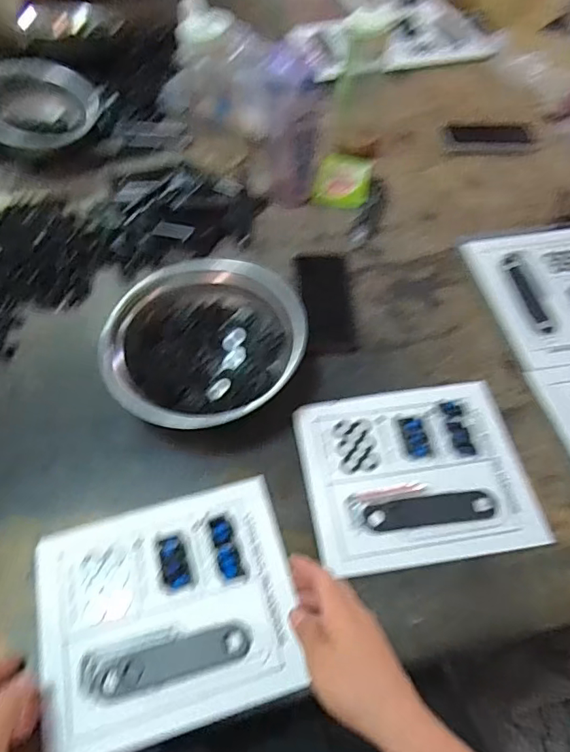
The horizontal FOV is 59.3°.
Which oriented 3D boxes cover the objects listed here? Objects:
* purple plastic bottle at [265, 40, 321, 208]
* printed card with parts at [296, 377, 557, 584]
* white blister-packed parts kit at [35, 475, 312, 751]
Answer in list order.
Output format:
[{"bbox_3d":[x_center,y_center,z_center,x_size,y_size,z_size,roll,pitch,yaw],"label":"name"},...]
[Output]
[{"bbox_3d":[0.011,-0.344,0.706,0.073,0.196,0.066,3,58,0],"label":"purple plastic bottle"},{"bbox_3d":[0.137,0.099,0.528,0.225,0.008,0.187,-7,58,-6],"label":"printed card with parts"},{"bbox_3d":[-0.106,0.210,0.458,0.226,0.013,0.193,-13,59,-10],"label":"white blister-packed parts kit"}]

